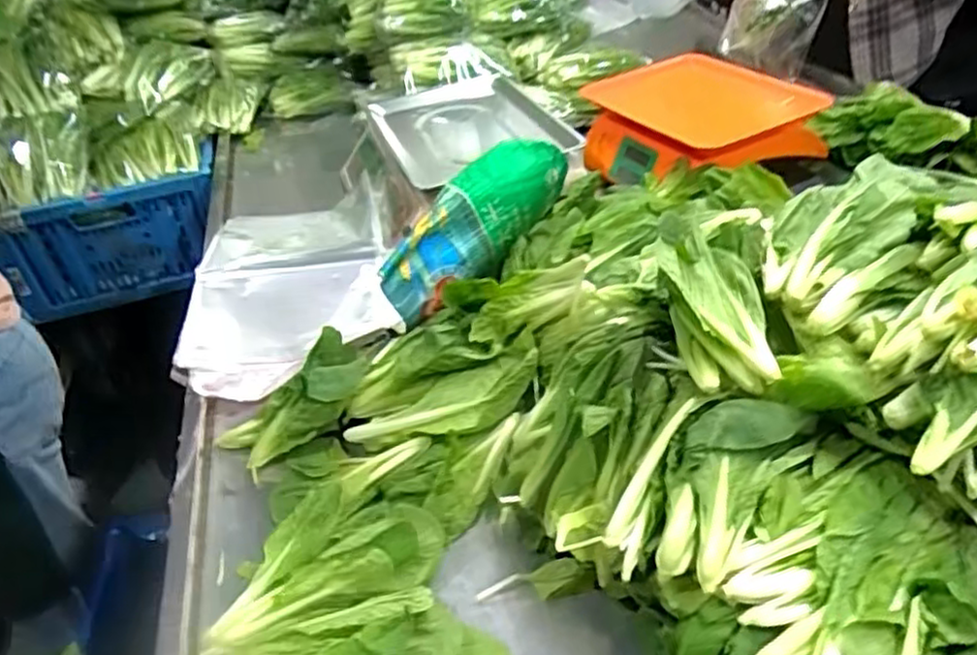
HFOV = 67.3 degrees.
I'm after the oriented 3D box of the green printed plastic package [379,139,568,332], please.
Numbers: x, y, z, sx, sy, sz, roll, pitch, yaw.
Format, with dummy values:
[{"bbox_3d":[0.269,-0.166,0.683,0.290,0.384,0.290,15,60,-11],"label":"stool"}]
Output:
[{"bbox_3d":[-0.014,-0.113,0.817,0.056,0.115,0.265,28,62,36],"label":"green printed plastic package"}]

